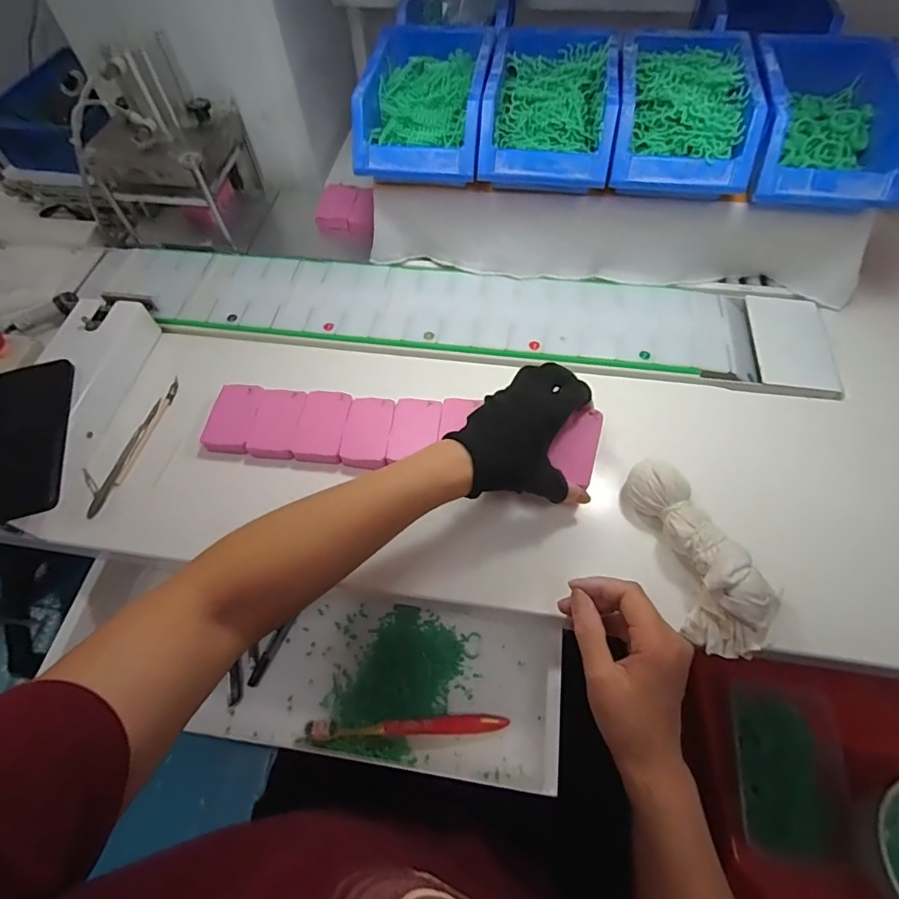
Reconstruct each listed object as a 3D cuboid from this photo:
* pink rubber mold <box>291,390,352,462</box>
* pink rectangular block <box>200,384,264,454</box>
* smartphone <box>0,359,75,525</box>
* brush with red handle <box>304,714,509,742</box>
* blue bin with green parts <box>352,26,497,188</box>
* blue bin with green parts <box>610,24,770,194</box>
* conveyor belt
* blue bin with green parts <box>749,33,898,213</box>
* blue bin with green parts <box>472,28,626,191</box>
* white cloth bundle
[{"bbox_3d":[-0.124,-0.023,0.488,0.048,0.017,0.071,4,59,5],"label":"pink rubber mold"},{"bbox_3d":[-0.216,-0.032,0.500,0.043,0.014,0.074,3,59,5],"label":"pink rectangular block"},{"bbox_3d":[-0.387,-0.011,0.448,0.081,0.012,0.164,-17,60,-7],"label":"smartphone"},{"bbox_3d":[-0.040,0.256,0.460,0.182,0.023,0.016,-3,59,1],"label":"brush with red handle"},{"bbox_3d":[-0.023,-0.359,0.522,0.124,0.074,0.183,6,60,7],"label":"blue bin with green parts"},{"bbox_3d":[0.225,-0.330,0.492,0.125,0.073,0.175,7,60,7],"label":"blue bin with green parts"},{"bbox_3d":[-0.018,-0.161,0.571,0.842,0.029,0.154,7,60,7],"label":"conveyor belt"},{"bbox_3d":[0.353,-0.315,0.474,0.126,0.067,0.182,9,60,8],"label":"blue bin with green parts"},{"bbox_3d":[0.103,-0.345,0.507,0.123,0.071,0.175,8,60,7],"label":"blue bin with green parts"},{"bbox_3d":[0.195,0.081,0.400,0.052,0.048,0.160,-16,60,-7],"label":"white cloth bundle"}]

